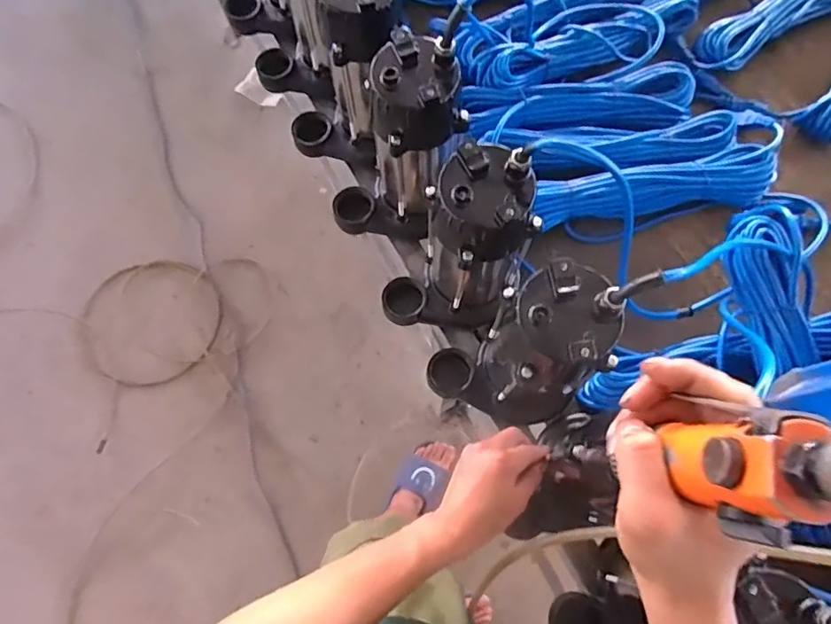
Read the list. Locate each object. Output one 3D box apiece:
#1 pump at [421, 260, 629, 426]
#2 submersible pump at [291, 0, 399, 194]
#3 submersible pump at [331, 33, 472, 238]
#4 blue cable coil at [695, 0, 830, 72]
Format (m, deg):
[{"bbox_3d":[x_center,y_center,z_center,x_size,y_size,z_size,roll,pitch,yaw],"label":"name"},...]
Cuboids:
[{"bbox_3d":[0.094,0.033,0.514,0.145,0.227,0.101,21,74,8],"label":"pump"},{"bbox_3d":[-0.081,-0.281,0.642,0.146,0.250,0.132,31,75,11],"label":"submersible pump"},{"bbox_3d":[-0.027,-0.171,0.590,0.148,0.225,0.100,-34,74,-9],"label":"submersible pump"},{"bbox_3d":[0.559,-0.444,0.762,0.332,0.033,0.073,-28,74,-7],"label":"blue cable coil"}]

